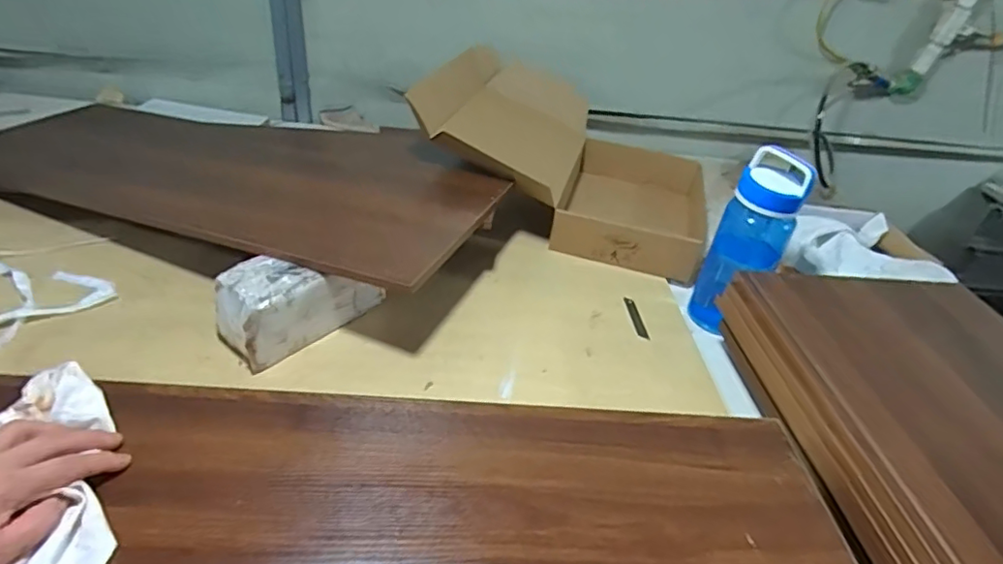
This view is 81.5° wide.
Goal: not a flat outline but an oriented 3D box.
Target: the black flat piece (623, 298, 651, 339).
[{"bbox_3d":[0.217,0.058,0.938,0.018,0.004,0.100,1,37,-9],"label":"black flat piece"}]

